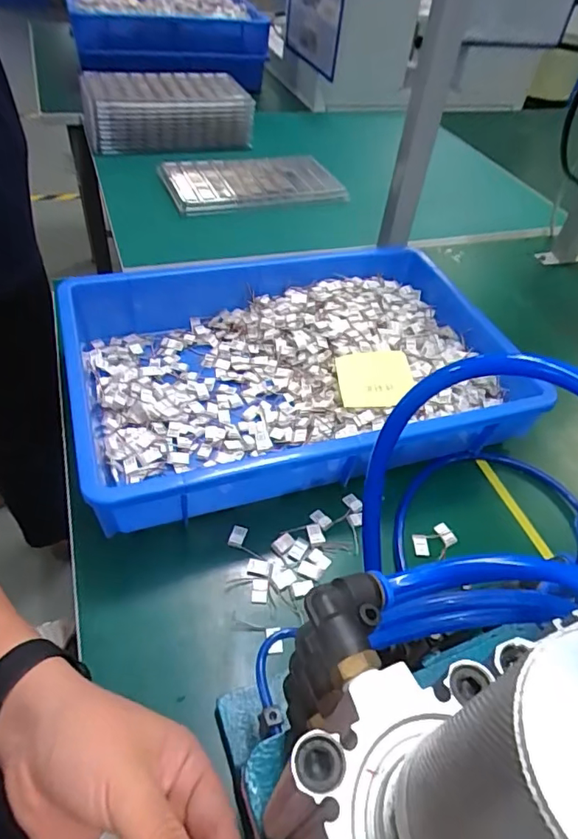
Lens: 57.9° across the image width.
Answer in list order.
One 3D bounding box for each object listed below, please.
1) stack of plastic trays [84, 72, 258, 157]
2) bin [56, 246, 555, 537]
[{"bbox_3d":[-0.218,-0.558,0.962,0.299,0.099,0.148,-7,49,-13],"label":"stack of plastic trays"},{"bbox_3d":[0.002,-0.067,0.557,0.424,0.077,0.318,-11,50,-17],"label":"bin"}]

